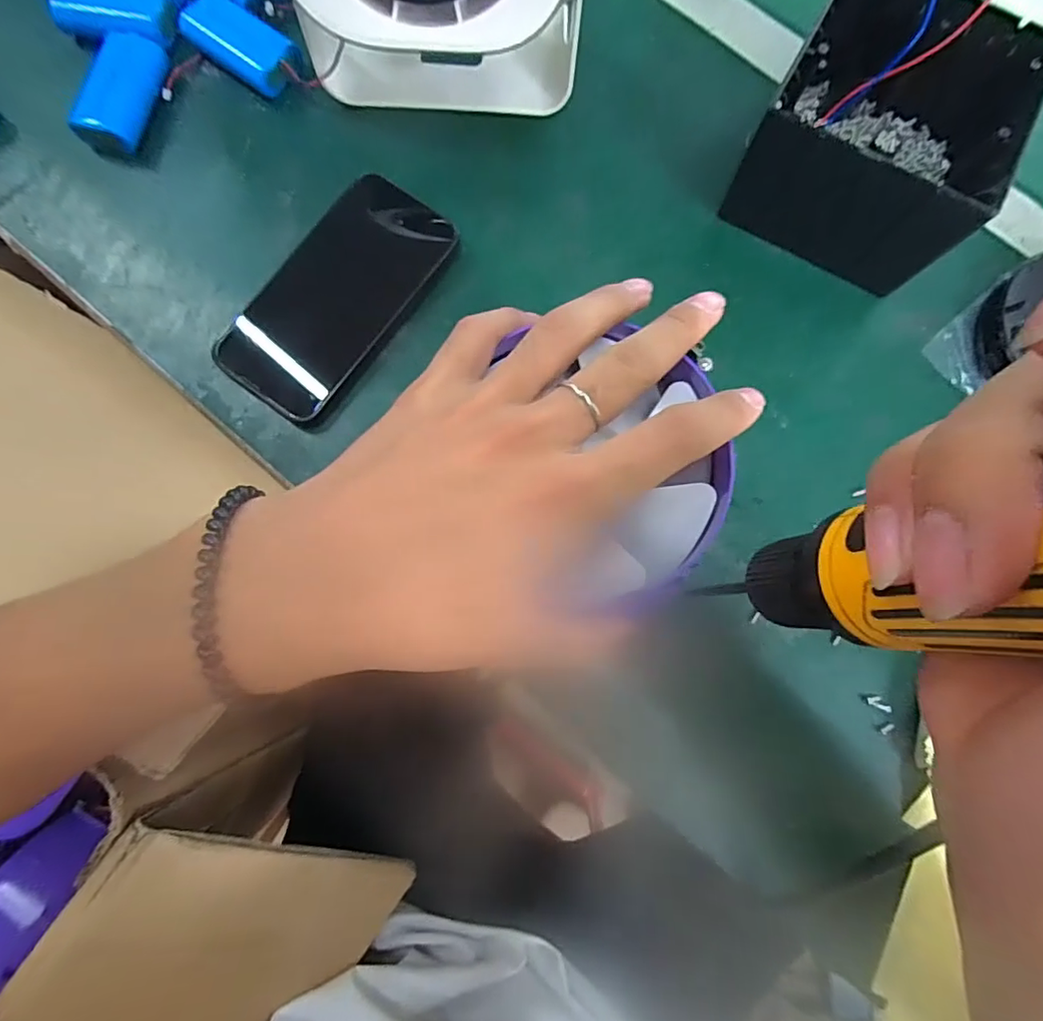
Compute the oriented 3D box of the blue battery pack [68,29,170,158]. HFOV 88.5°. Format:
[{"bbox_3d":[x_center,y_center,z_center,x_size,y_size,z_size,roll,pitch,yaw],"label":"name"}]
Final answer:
[{"bbox_3d":[-0.240,-0.249,0.319,0.036,0.014,0.074,15,81,2],"label":"blue battery pack"}]

